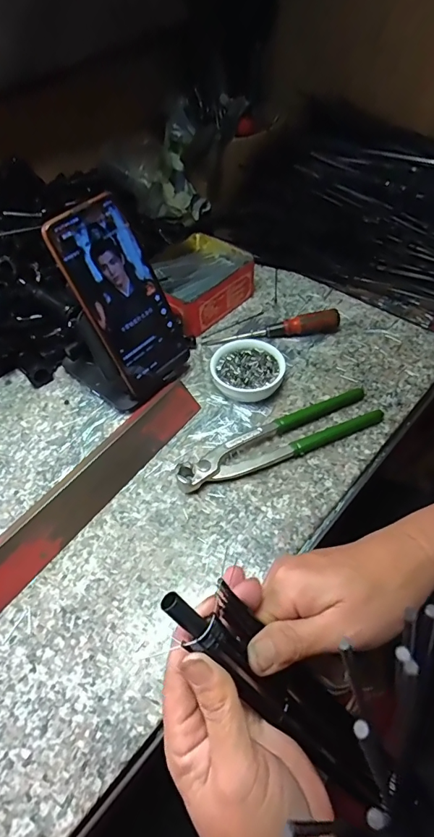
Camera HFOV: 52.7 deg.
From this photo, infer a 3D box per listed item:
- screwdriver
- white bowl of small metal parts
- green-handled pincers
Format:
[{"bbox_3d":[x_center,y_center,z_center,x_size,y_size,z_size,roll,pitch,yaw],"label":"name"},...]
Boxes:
[{"bbox_3d":[0.062,-0.103,0.485,0.145,0.027,0.018,-4,51,0],"label":"screwdriver"},{"bbox_3d":[0.030,-0.046,0.439,0.070,0.027,0.067,-1,51,2],"label":"white bowl of small metal parts"},{"bbox_3d":[0.056,0.017,0.396,0.196,0.015,0.044,-21,53,-14],"label":"green-handled pincers"}]

